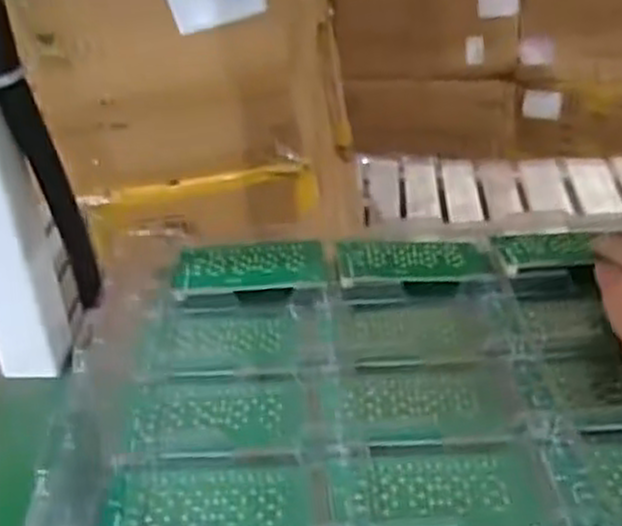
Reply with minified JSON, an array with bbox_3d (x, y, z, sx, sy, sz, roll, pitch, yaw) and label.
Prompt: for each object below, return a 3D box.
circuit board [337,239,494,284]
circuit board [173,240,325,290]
[{"bbox_3d":[0.076,-0.004,0.601,0.111,0.006,0.067,-2,27,-4],"label":"circuit board"},{"bbox_3d":[-0.045,0.001,0.597,0.108,0.004,0.053,-3,34,1],"label":"circuit board"}]

